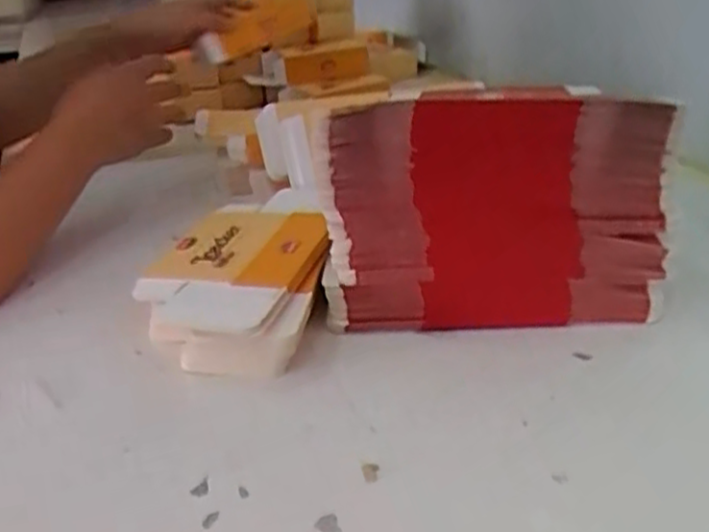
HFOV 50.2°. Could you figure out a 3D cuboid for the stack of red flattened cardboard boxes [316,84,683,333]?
[{"bbox_3d":[0.090,-0.030,0.491,0.216,0.162,0.025,-2,26,3],"label":"stack of red flattened cardboard boxes"}]

